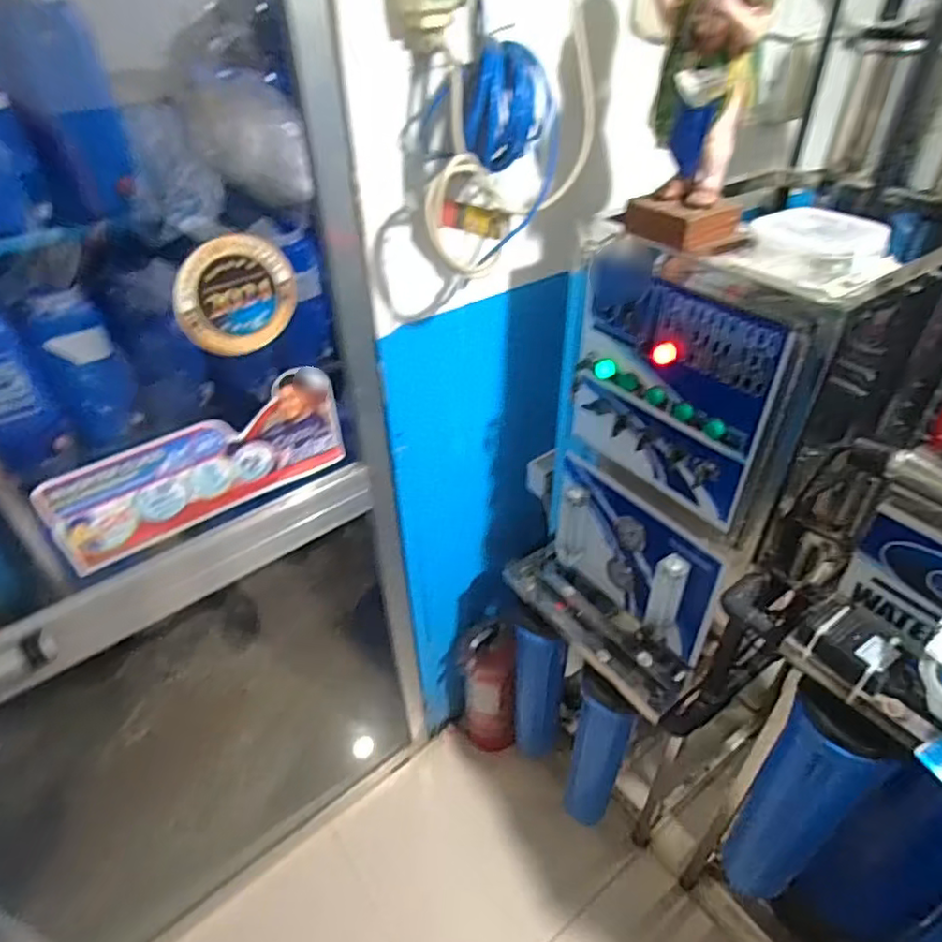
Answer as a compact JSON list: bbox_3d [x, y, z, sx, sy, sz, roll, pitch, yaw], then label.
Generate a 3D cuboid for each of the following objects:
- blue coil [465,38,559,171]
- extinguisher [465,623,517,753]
[{"bbox_3d":[0.046,-0.440,0.746,0.105,0.122,0.036,-3,39,-2],"label":"blue coil"},{"bbox_3d":[0.046,0.564,1.563,0.130,0.420,0.114,1,39,3],"label":"extinguisher"}]

